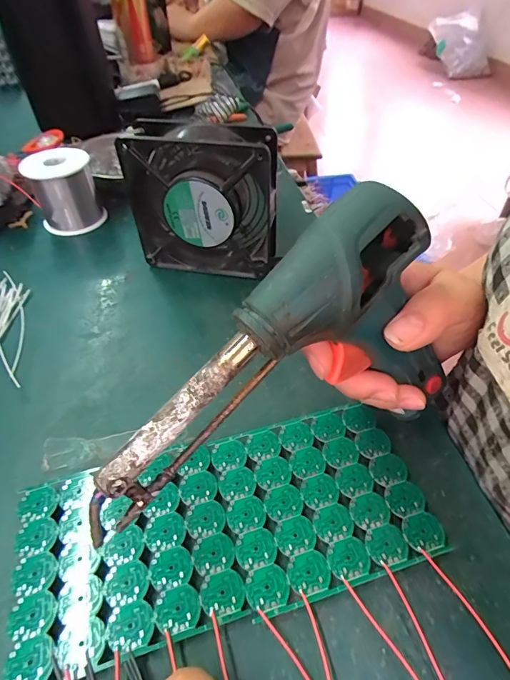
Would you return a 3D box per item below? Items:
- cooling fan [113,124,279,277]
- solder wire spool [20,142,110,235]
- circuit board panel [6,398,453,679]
[{"bbox_3d":[-0.044,-0.116,0.352,0.125,0.124,0.046,7,46,7],"label":"cooling fan"},{"bbox_3d":[-0.200,-0.156,0.426,0.065,0.072,0.060,-19,49,-18],"label":"solder wire spool"},{"bbox_3d":[-0.016,0.095,0.220,0.212,0.004,0.094,-12,47,-11],"label":"circuit board panel"}]

